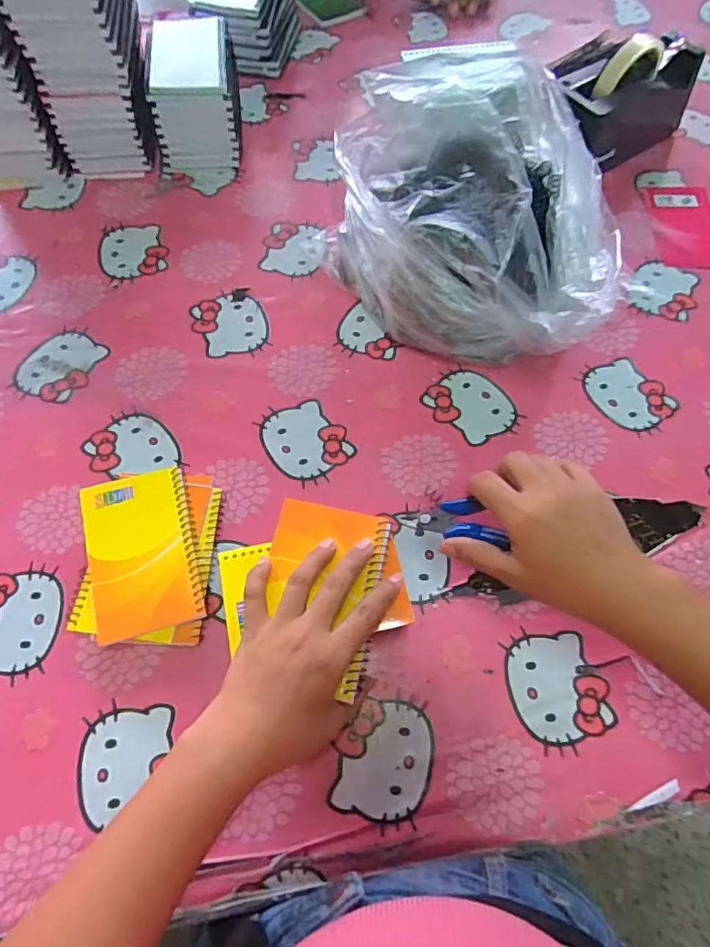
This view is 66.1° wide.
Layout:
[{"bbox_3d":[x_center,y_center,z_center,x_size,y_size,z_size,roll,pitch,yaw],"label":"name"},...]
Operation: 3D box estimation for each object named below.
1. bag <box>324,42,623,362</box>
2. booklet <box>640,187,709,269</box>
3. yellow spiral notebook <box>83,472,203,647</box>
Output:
[{"bbox_3d":[0.109,-0.253,0.529,0.264,0.164,0.289,4,64,1],"label":"bag"},{"bbox_3d":[0.388,-0.289,0.638,0.078,0.006,0.133,1,64,-1],"label":"booklet"},{"bbox_3d":[-0.170,0.062,0.436,0.082,0.009,0.128,-15,69,-7],"label":"yellow spiral notebook"}]

